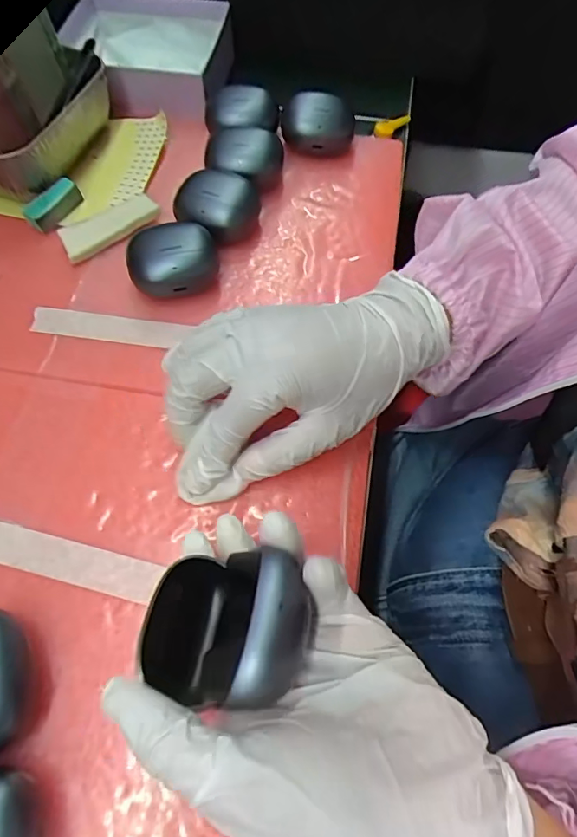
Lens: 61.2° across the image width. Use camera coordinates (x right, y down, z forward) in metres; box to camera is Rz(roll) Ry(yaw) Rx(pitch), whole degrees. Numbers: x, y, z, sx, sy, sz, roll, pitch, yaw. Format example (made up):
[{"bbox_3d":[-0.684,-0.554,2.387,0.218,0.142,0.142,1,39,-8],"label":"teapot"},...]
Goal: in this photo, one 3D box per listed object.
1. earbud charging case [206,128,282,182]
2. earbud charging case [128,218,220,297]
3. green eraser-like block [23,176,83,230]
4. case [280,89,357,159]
[{"bbox_3d":[-0.033,-0.189,0.358,0.054,0.029,0.045,2,63,-1],"label":"earbud charging case"},{"bbox_3d":[-0.073,-0.099,0.312,0.054,0.030,0.043,-17,65,-10],"label":"earbud charging case"},{"bbox_3d":[-0.162,-0.147,0.334,0.015,0.015,0.040,29,66,12],"label":"green eraser-like block"},{"bbox_3d":[0.023,-0.223,0.377,0.053,0.037,0.034,-10,64,-7],"label":"case"}]

